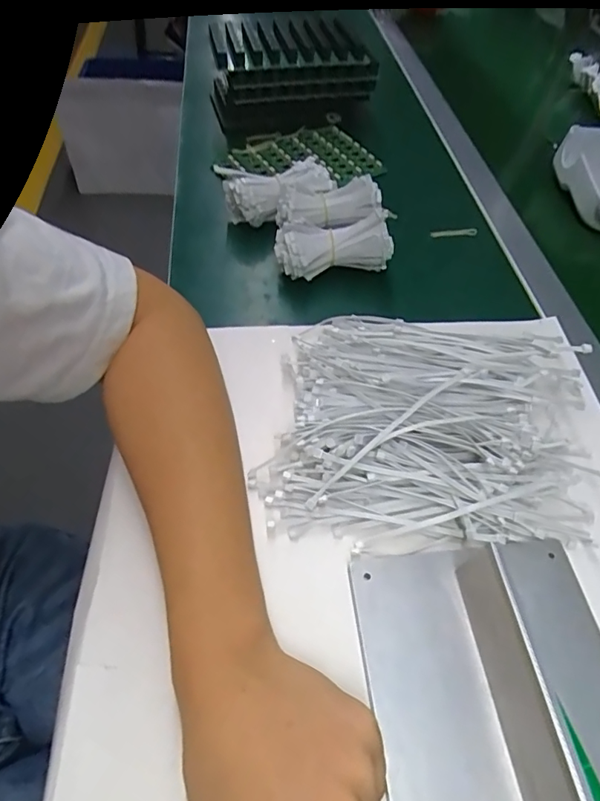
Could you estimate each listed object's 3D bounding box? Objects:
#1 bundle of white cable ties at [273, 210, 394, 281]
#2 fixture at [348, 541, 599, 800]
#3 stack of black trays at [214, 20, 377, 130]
[{"bbox_3d":[0.031,-0.142,0.448,0.106,0.053,0.042,-7,55,-10],"label":"bundle of white cable ties"},{"bbox_3d":[0.114,0.165,0.228,0.140,0.045,0.199,-4,55,-7],"label":"fixture"},{"bbox_3d":[-0.009,-0.419,0.604,0.208,0.100,0.093,0,54,-4],"label":"stack of black trays"}]

